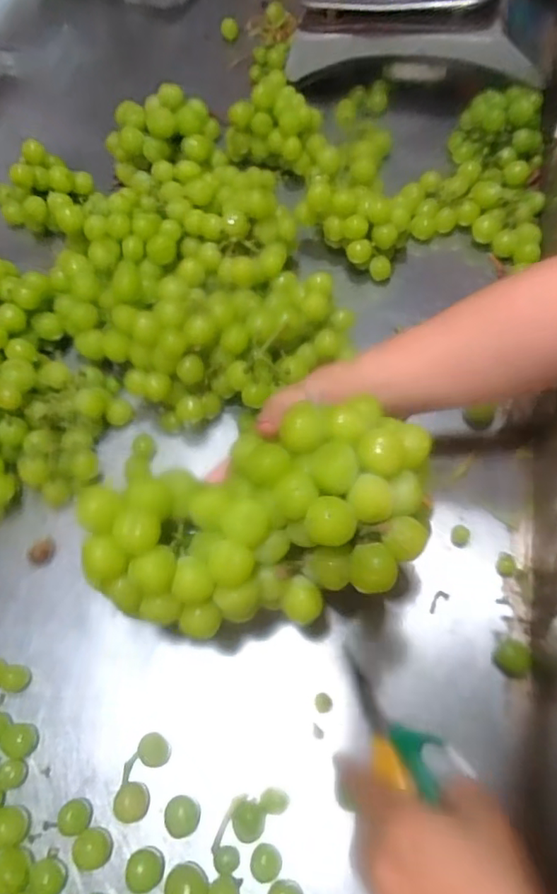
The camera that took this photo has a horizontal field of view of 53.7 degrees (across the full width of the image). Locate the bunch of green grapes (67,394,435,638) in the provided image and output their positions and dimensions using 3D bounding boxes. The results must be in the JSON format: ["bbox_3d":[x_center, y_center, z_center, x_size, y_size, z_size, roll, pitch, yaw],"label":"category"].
[{"bbox_3d":[-0.006,0.046,0.337,0.203,0.071,0.104,-10,61,-2],"label":"bunch of green grapes"}]

